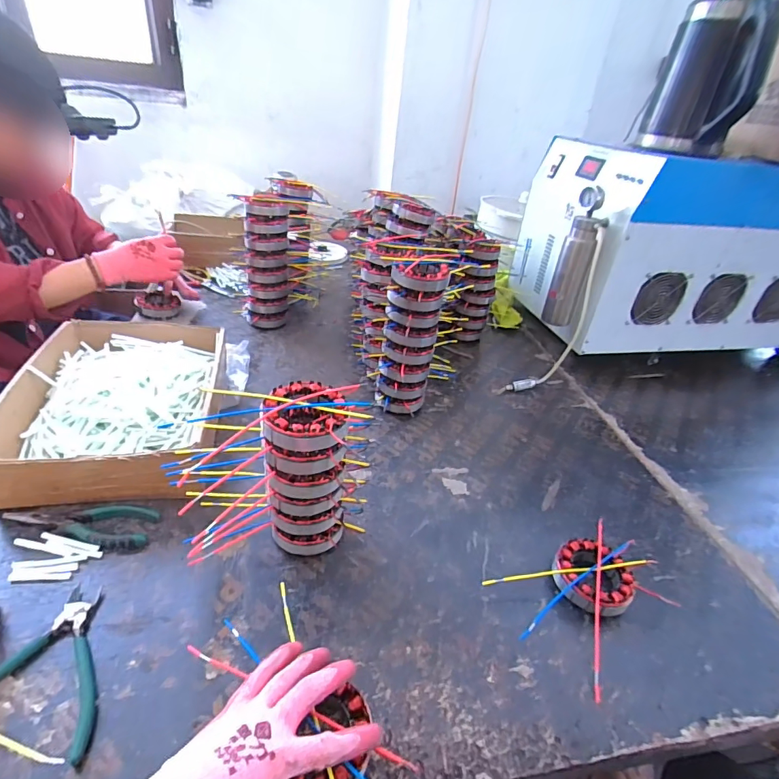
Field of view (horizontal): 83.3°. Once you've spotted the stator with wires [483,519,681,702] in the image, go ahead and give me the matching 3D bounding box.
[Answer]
[{"bbox_3d":[0.232,0.233,0.503,0.215,0.036,0.147,-12,39,-26],"label":"stator with wires"}]

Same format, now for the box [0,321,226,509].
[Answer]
[{"bbox_3d":[-0.377,0.012,0.631,0.235,0.080,0.335,-1,35,-13],"label":"box"}]

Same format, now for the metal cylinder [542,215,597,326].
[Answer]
[{"bbox_3d":[0.369,-0.233,0.892,0.056,0.207,0.048,7,34,-1],"label":"metal cylinder"}]

